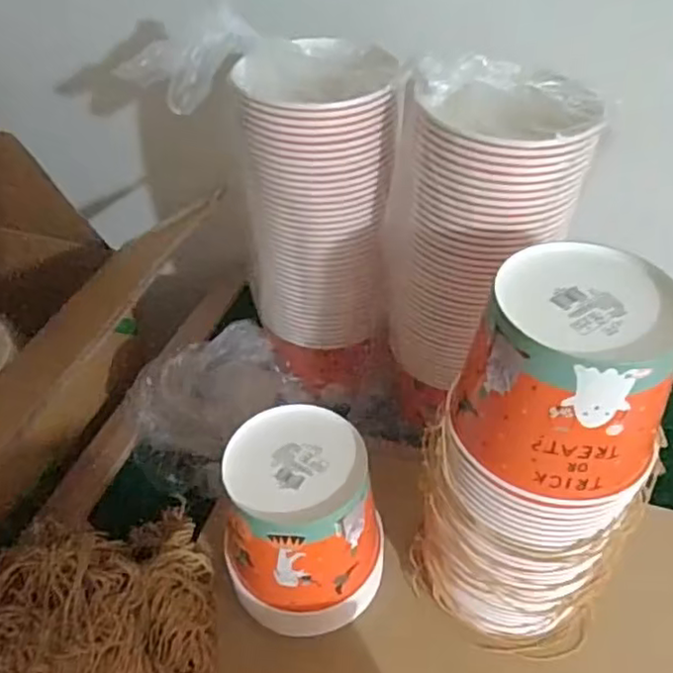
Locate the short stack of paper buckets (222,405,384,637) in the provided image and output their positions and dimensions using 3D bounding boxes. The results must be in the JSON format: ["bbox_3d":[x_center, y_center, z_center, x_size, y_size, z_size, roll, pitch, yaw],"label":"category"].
[{"bbox_3d":[-0.030,0.180,0.635,0.148,0.181,0.138,-1,43,0],"label":"short stack of paper buckets"}]

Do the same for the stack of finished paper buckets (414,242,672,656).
[{"bbox_3d":[0.173,0.119,0.557,0.149,0.362,0.145,-26,49,-24],"label":"stack of finished paper buckets"}]

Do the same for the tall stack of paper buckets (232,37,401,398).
[{"bbox_3d":[-0.017,-0.116,0.731,0.149,0.367,0.149,0,43,1],"label":"tall stack of paper buckets"}]

